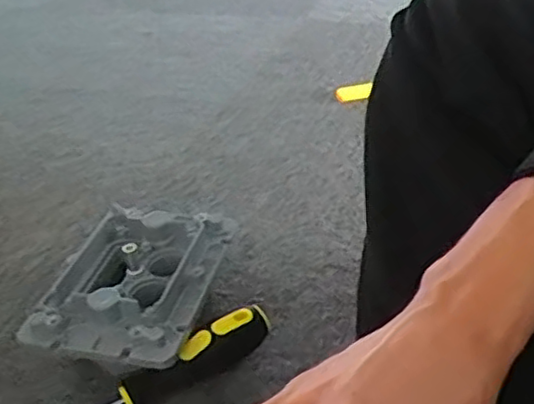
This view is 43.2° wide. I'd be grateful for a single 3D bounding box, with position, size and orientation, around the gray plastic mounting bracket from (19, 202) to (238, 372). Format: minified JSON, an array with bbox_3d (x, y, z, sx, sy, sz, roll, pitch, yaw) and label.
[{"bbox_3d":[-0.095,0.065,0.501,0.116,0.058,0.153,4,34,14],"label":"gray plastic mounting bracket"}]

